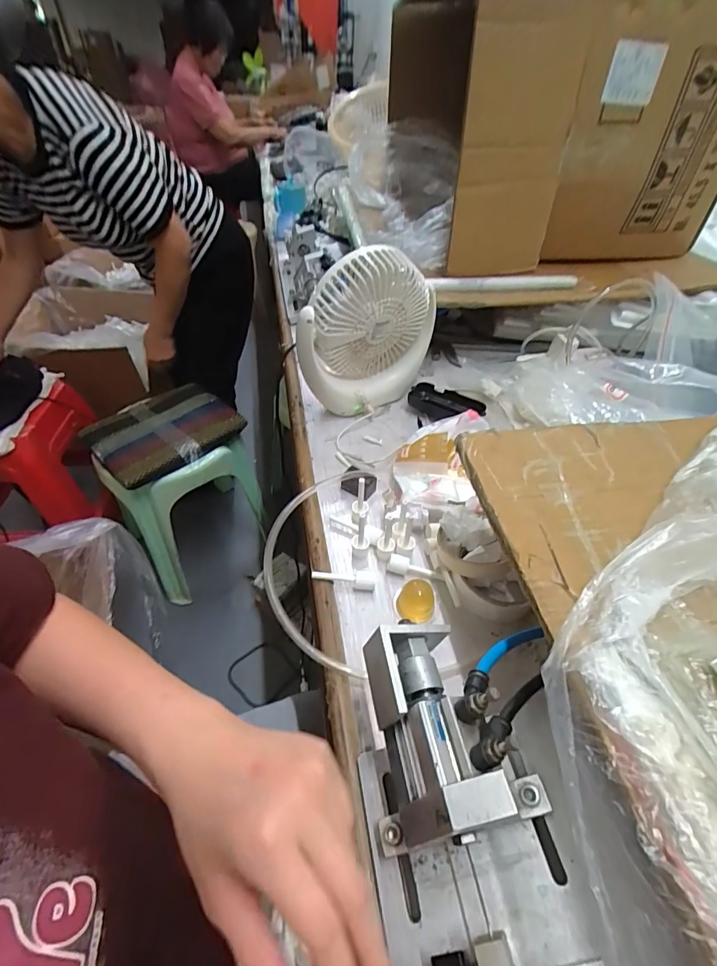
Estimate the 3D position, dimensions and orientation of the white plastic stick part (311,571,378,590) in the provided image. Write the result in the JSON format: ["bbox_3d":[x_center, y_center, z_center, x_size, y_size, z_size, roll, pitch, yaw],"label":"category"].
[{"bbox_3d":[-0.015,0.097,0.445,0.064,0.012,0.016,4,46,4],"label":"white plastic stick part"}]

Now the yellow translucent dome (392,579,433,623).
[{"bbox_3d":[0.053,0.114,0.417,0.037,0.025,0.039,0,46,0],"label":"yellow translucent dome"}]

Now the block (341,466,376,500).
[{"bbox_3d":[0.001,0.000,0.529,0.038,0.029,0.027,26,51,23],"label":"block"}]

